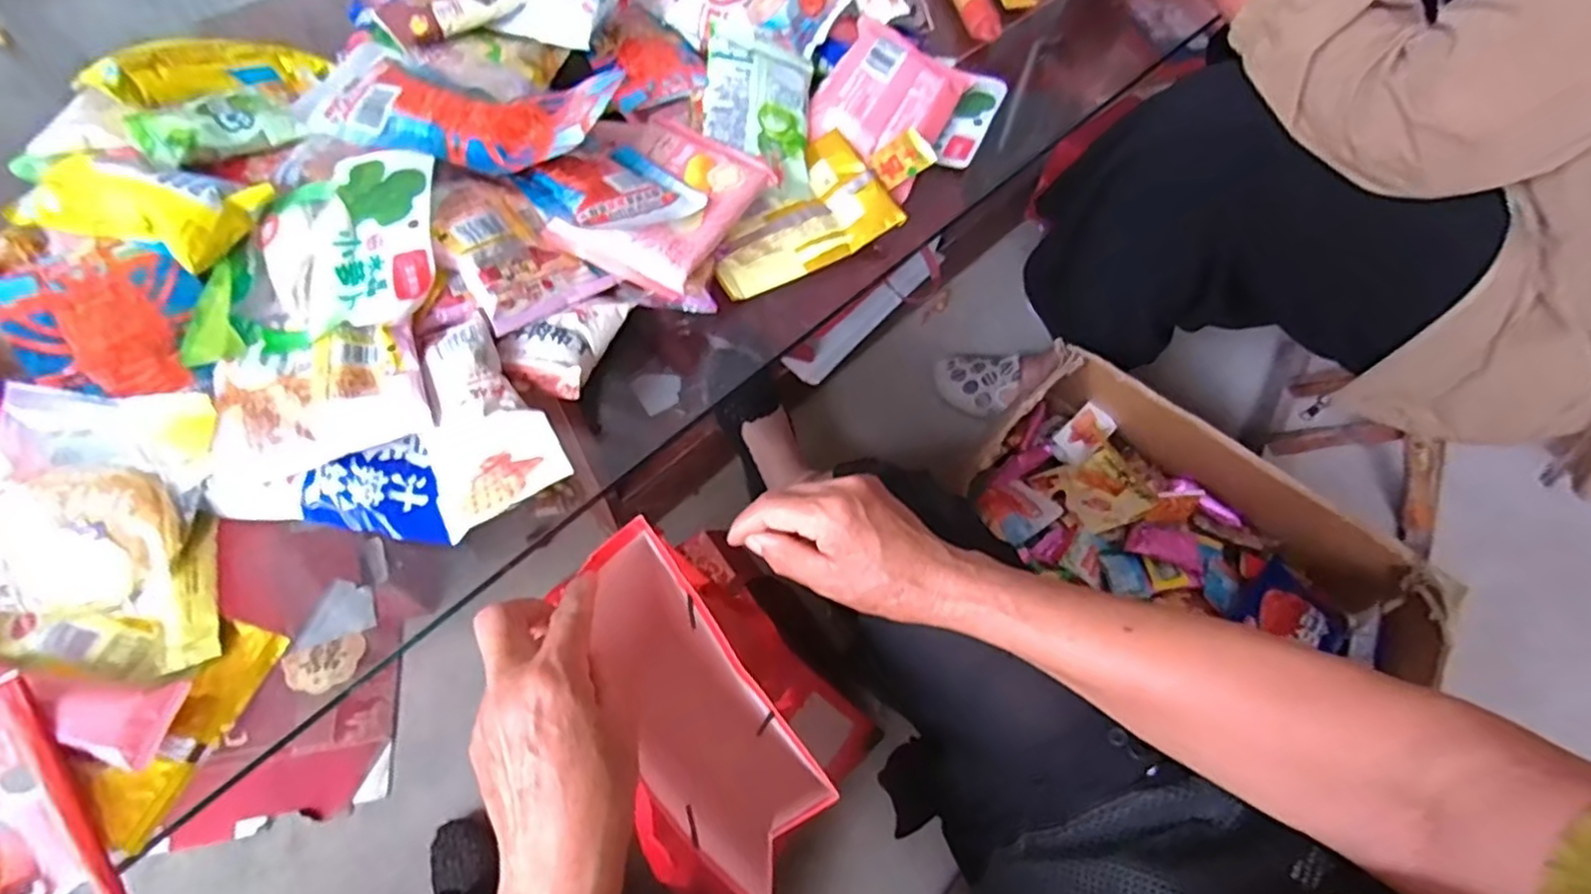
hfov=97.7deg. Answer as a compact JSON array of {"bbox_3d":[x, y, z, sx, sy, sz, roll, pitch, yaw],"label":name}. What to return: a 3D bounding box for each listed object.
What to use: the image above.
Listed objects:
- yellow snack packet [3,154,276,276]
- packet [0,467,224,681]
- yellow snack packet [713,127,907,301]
[{"bbox_3d":[-0.413,-0.156,0.434,0.145,0.041,0.065,18,63,6],"label":"yellow snack packet"},{"bbox_3d":[-0.364,0.064,0.364,0.131,0.035,0.096,9,62,2],"label":"packet"},{"bbox_3d":[-0.003,-0.176,0.521,0.144,0.020,0.100,-26,66,-15],"label":"yellow snack packet"}]

